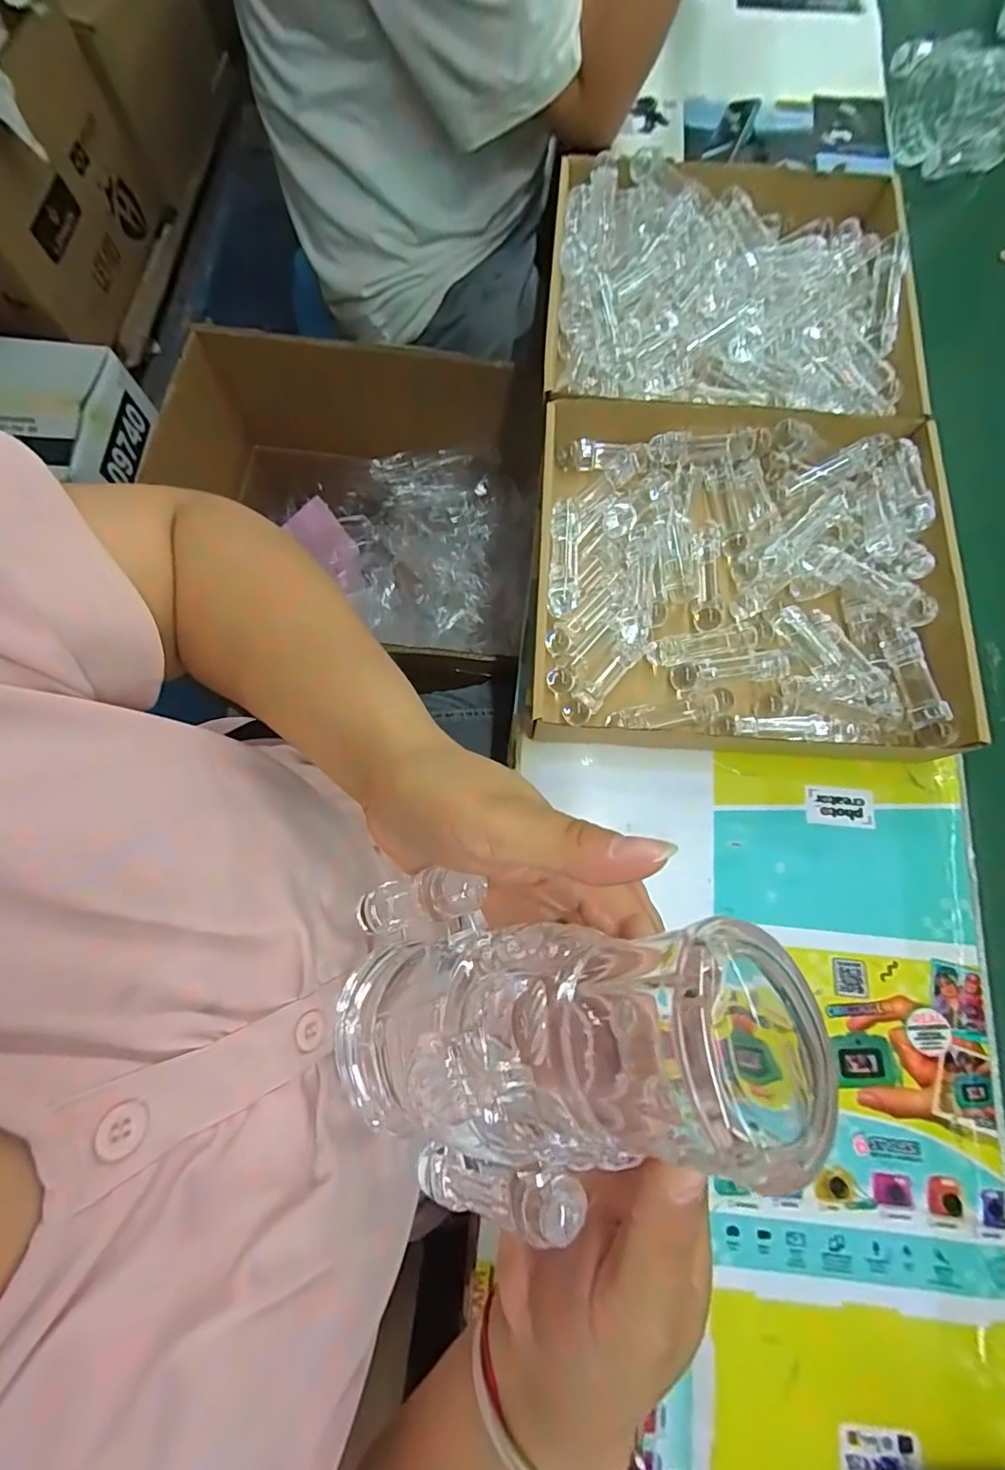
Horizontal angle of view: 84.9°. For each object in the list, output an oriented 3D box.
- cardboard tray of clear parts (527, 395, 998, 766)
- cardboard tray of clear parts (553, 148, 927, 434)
[{"bbox_3d":[0.177,-0.126,0.421,0.302,0.051,0.277,3,76,1],"label":"cardboard tray of clear parts"},{"bbox_3d":[0.194,-0.391,0.485,0.303,0.059,0.290,4,76,1],"label":"cardboard tray of clear parts"}]

